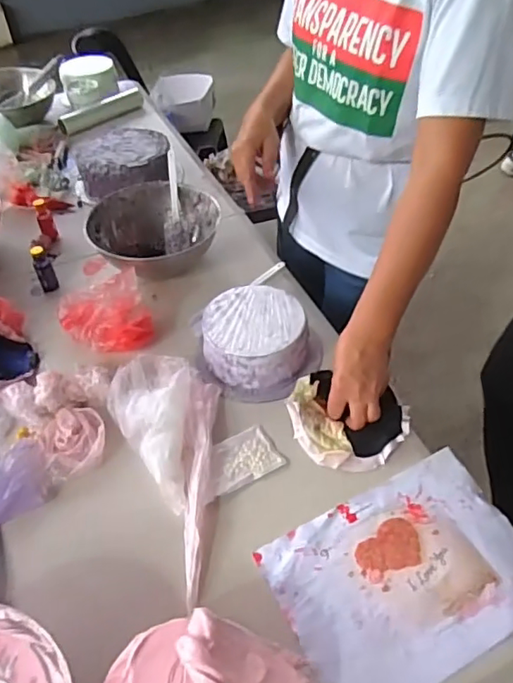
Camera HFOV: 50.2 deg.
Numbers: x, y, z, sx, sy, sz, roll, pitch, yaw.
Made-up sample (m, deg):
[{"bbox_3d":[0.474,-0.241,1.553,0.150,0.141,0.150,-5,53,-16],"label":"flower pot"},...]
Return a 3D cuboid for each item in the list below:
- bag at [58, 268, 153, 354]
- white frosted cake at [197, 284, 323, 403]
[{"bbox_3d":[-0.239,-0.038,0.858,0.139,0.096,0.109,-18,47,-13],"label":"bag"},{"bbox_3d":[0.002,0.000,0.822,0.153,0.084,0.152,-2,46,2],"label":"white frosted cake"}]

